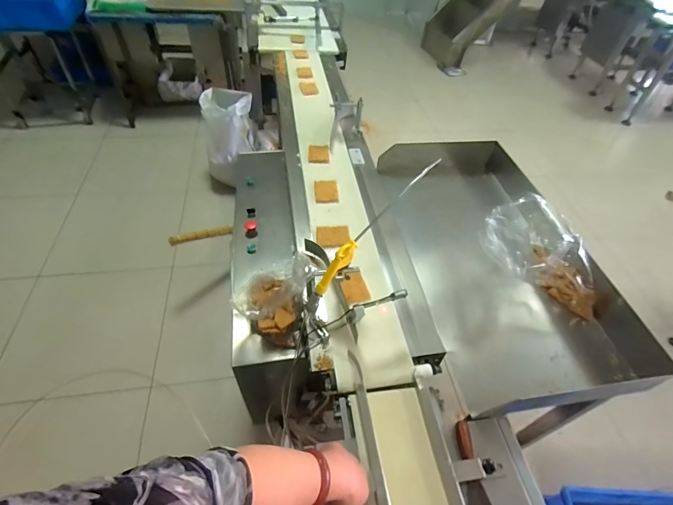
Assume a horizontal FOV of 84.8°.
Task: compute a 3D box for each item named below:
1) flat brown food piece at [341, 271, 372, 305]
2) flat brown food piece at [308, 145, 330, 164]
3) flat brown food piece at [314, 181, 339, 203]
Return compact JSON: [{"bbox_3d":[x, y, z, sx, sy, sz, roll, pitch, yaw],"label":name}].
[{"bbox_3d":[0.045,0.082,0.856,0.060,0.012,0.078,-11,58,-12],"label":"flat brown food piece"},{"bbox_3d":[-0.056,-0.323,1.211,0.069,0.008,0.088,0,49,-6],"label":"flat brown food piece"},{"bbox_3d":[-0.030,-0.184,1.103,0.069,0.015,0.097,-2,49,-7],"label":"flat brown food piece"}]

